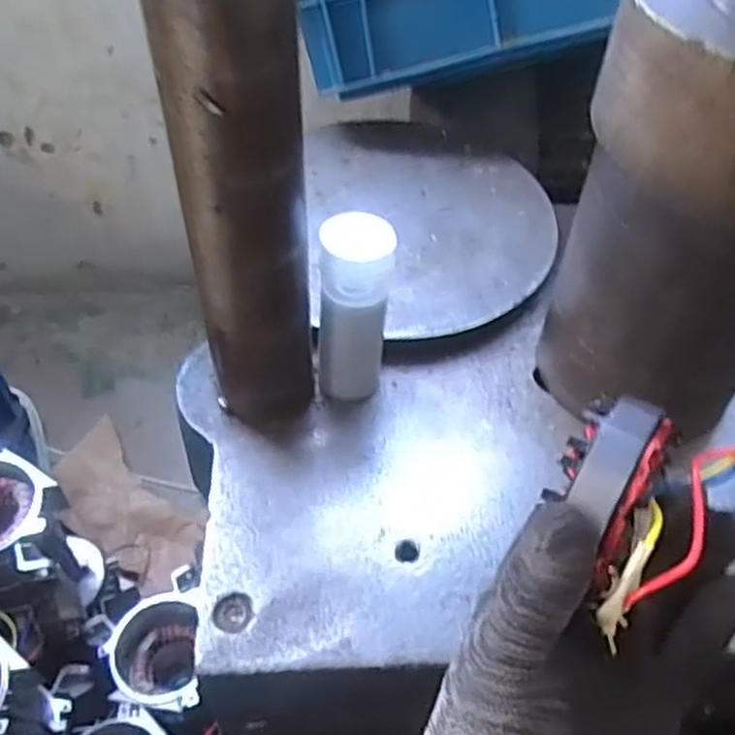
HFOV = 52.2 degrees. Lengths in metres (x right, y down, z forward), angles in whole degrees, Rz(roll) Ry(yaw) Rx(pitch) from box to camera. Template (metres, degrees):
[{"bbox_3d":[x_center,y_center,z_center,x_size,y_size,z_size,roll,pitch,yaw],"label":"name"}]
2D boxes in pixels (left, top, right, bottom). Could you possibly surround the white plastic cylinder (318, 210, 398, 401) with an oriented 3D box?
[{"bbox_3d":[-0.007,-0.033,0.455,0.041,0.117,0.039,2,50,-1],"label":"white plastic cylinder"}]

